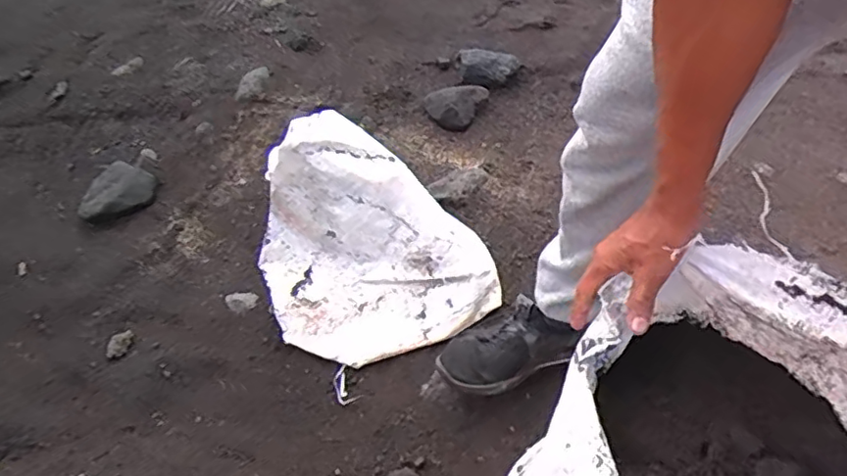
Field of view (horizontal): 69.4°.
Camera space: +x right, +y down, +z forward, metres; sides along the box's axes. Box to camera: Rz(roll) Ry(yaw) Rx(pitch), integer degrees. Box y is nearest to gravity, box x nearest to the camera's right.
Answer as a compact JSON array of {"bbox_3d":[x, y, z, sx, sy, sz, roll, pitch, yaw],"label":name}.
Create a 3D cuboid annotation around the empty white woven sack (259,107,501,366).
[{"bbox_3d":[-0.121,0.022,0.974,0.423,0.237,0.286,34,64,27],"label":"empty white woven sack"}]

